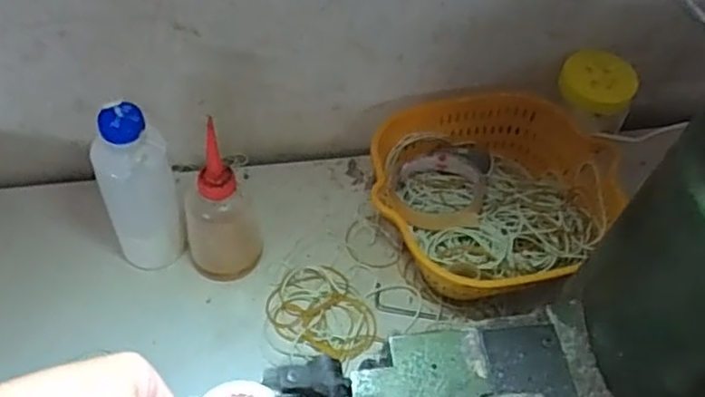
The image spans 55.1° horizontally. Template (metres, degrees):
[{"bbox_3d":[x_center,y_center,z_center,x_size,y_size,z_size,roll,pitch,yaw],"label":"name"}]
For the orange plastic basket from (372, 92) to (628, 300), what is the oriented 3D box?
[{"bbox_3d":[0.127,0.004,0.634,0.223,0.086,0.200,-10,54,-12],"label":"orange plastic basket"}]

